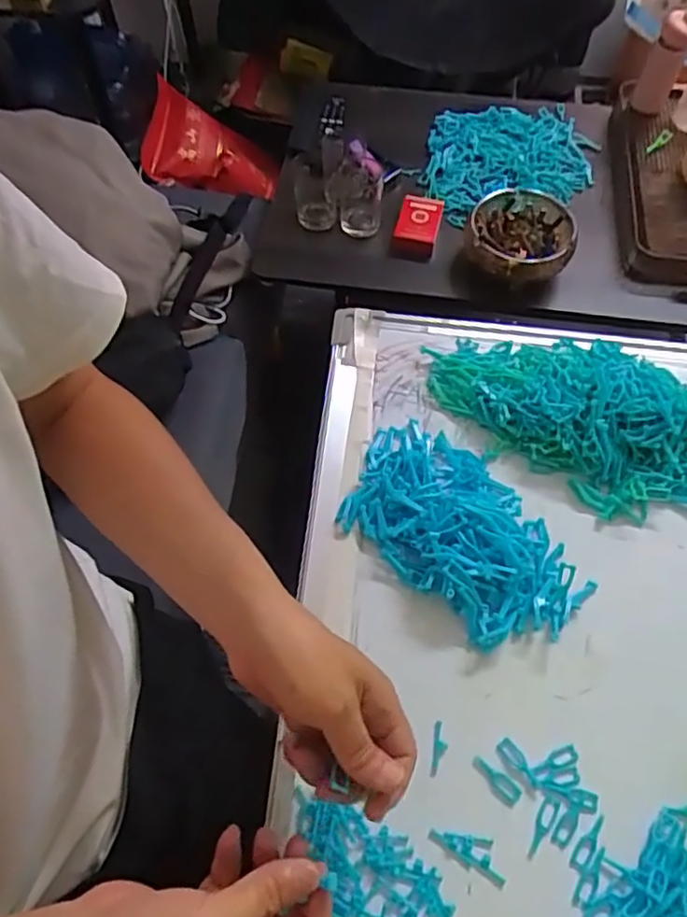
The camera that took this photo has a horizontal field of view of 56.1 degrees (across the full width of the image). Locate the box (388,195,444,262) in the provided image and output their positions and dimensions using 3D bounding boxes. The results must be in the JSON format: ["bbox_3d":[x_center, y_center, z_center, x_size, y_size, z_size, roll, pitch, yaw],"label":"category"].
[{"bbox_3d":[0.104,-0.325,0.909,0.060,0.031,0.107,13,61,7],"label":"box"}]

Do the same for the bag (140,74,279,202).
[{"bbox_3d":[-0.293,-0.672,1.447,0.298,0.100,0.213,17,81,-23],"label":"bag"}]

